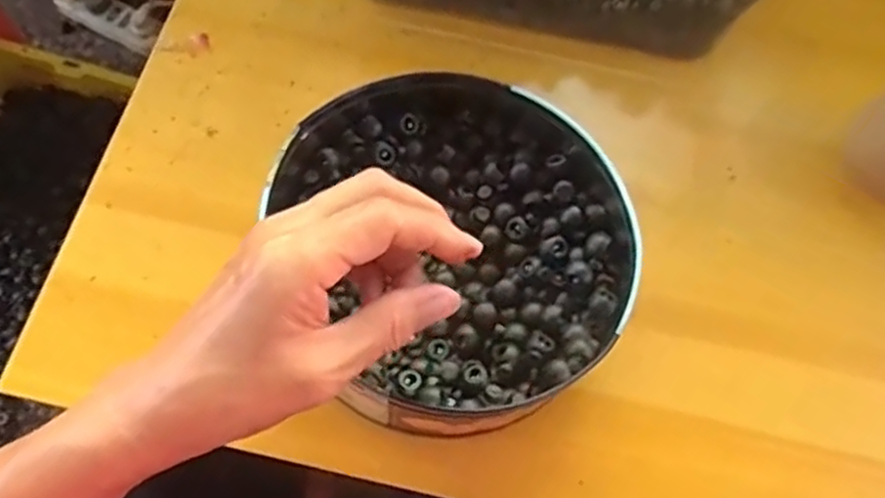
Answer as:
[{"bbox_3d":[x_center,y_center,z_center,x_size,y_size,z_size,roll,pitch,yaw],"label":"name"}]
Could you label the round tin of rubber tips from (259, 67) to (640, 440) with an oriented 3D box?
[{"bbox_3d":[0.016,-0.006,0.404,0.184,0.076,0.195,1,68,-3],"label":"round tin of rubber tips"}]

